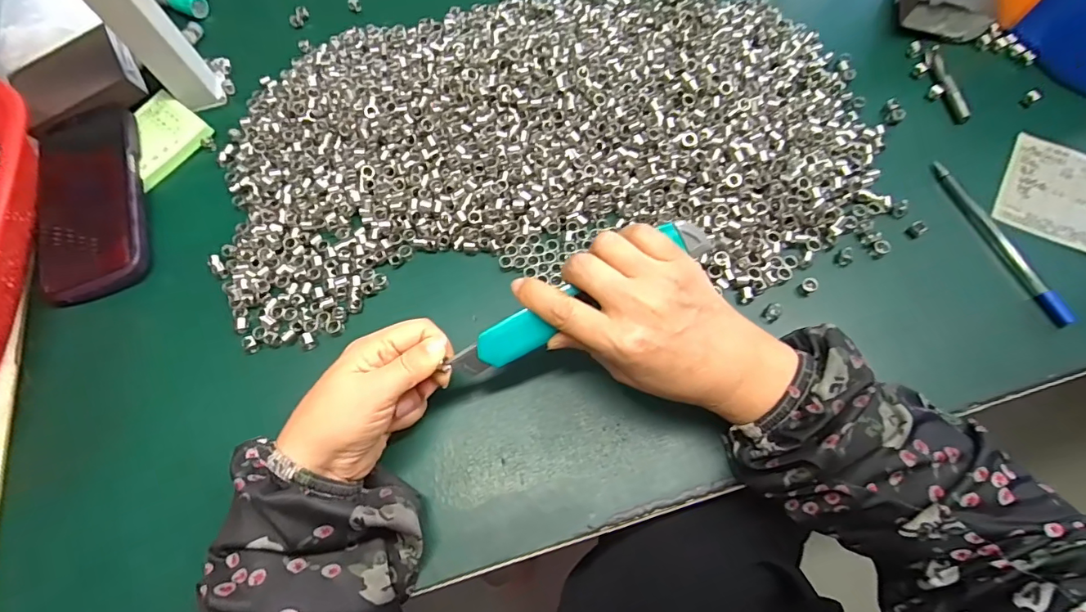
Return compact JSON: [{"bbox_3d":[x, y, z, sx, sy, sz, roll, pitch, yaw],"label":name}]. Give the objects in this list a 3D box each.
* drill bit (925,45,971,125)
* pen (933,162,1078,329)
[{"bbox_3d":[0.330,-0.183,0.394,0.014,0.009,0.080,0,68,3],"label":"drill bit"},{"bbox_3d":[0.323,-0.048,0.342,0.013,0.011,0.135,-18,69,-4],"label":"pen"}]

